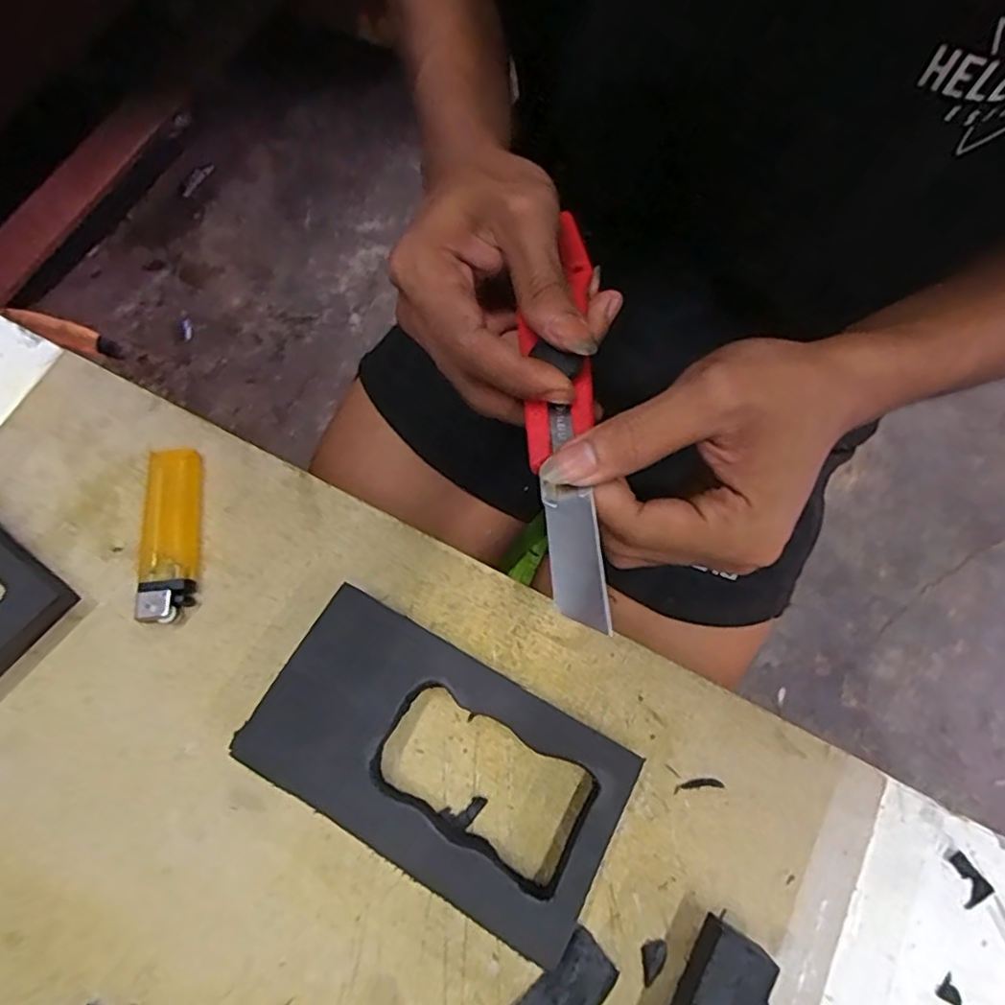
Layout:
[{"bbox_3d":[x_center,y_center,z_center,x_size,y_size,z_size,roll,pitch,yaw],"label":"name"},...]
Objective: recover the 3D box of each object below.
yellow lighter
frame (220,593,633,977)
[{"bbox_3d":[-0.153,0.014,0.288,0.023,0.012,0.080,-6,71,-2],"label":"yellow lighter"},{"bbox_3d":[-0.026,0.102,0.252,0.142,0.027,0.078,28,74,9],"label":"frame"}]

